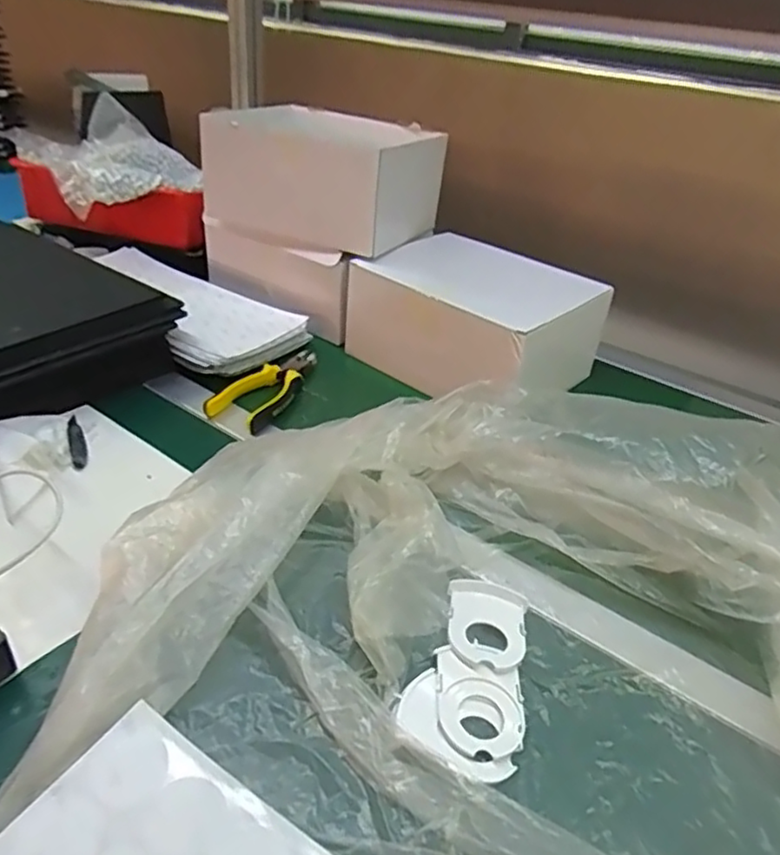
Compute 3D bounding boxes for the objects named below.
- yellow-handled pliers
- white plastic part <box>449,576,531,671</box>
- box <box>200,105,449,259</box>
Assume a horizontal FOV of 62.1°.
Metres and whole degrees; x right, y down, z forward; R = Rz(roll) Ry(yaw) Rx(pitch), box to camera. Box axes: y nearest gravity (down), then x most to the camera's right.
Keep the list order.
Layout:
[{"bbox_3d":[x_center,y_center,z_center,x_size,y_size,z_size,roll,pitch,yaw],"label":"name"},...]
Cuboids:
[{"bbox_3d":[-0.129,-0.050,0.713,0.062,0.019,0.166,17,34,15],"label":"yellow-handled pliers"},{"bbox_3d":[0.068,0.140,0.463,0.057,0.013,0.079,12,34,9],"label":"white plastic part"},{"bbox_3d":[-0.085,-0.317,0.833,0.251,0.134,0.184,21,36,21],"label":"box"}]

